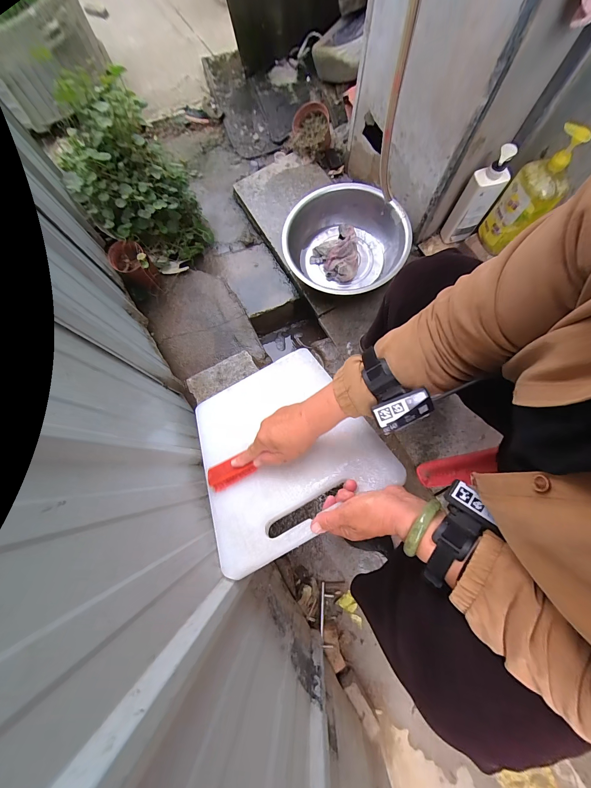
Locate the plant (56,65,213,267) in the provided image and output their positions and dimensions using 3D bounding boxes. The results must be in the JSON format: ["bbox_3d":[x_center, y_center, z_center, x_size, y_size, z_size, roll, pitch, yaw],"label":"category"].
[{"bbox_3d":[-0.454,-0.588,0.814,0.292,0.324,0.317,-29,77,-6],"label":"plant"}]

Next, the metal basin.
[{"bbox_3d":[0.139,-0.414,0.862,0.321,0.152,0.328,0,76,2],"label":"metal basin"}]

